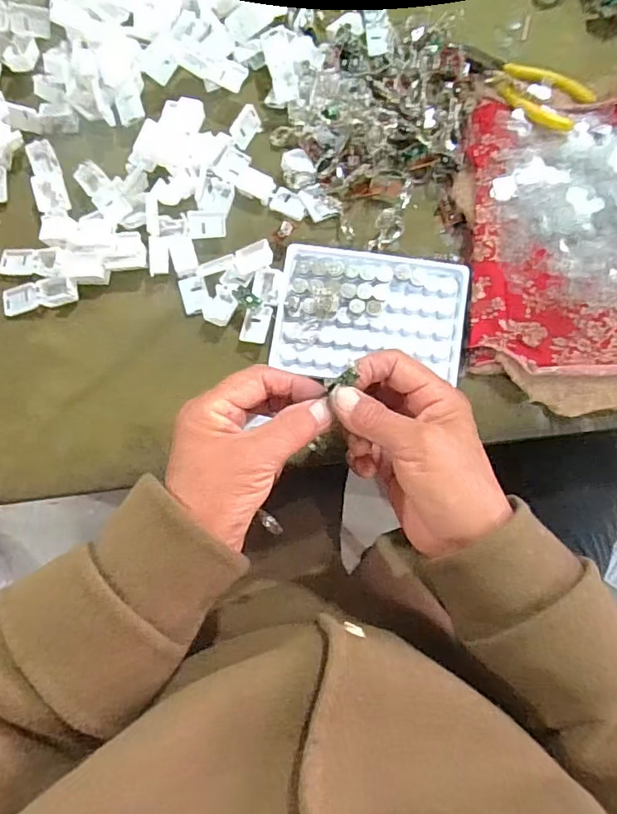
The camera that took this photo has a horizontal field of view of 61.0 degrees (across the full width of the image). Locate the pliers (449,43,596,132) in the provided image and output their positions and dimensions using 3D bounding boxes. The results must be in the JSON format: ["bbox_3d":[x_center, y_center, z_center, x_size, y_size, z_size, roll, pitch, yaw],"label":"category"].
[{"bbox_3d":[0.152,-0.237,0.381,0.103,0.016,0.043,36,89,5],"label":"pliers"}]

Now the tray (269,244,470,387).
[{"bbox_3d":[0.044,-0.066,0.369,0.130,0.009,0.088,7,87,4],"label":"tray"}]

